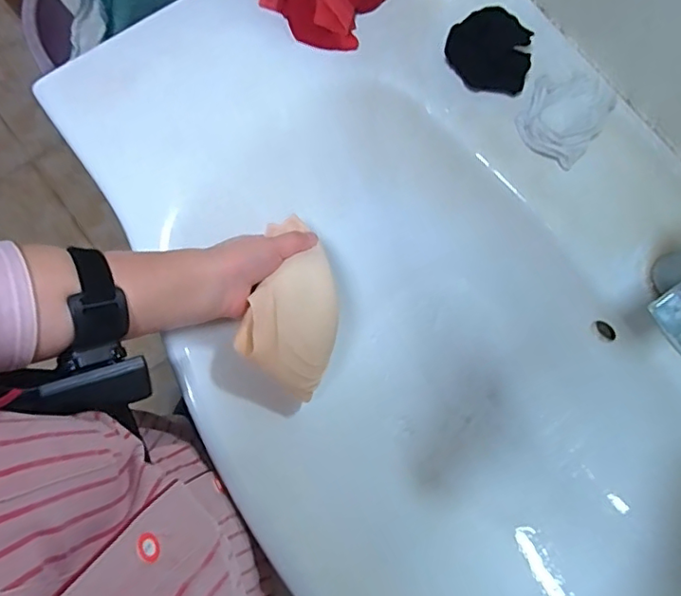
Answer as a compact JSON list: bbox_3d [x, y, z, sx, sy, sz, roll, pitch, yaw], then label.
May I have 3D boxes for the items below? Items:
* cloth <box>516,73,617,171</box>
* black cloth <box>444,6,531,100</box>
[{"bbox_3d":[0.214,-0.173,0.516,0.075,0.060,0.081,28,78,1],"label":"cloth"},{"bbox_3d":[0.140,-0.236,0.526,0.080,0.039,0.060,8,78,-3],"label":"black cloth"}]

